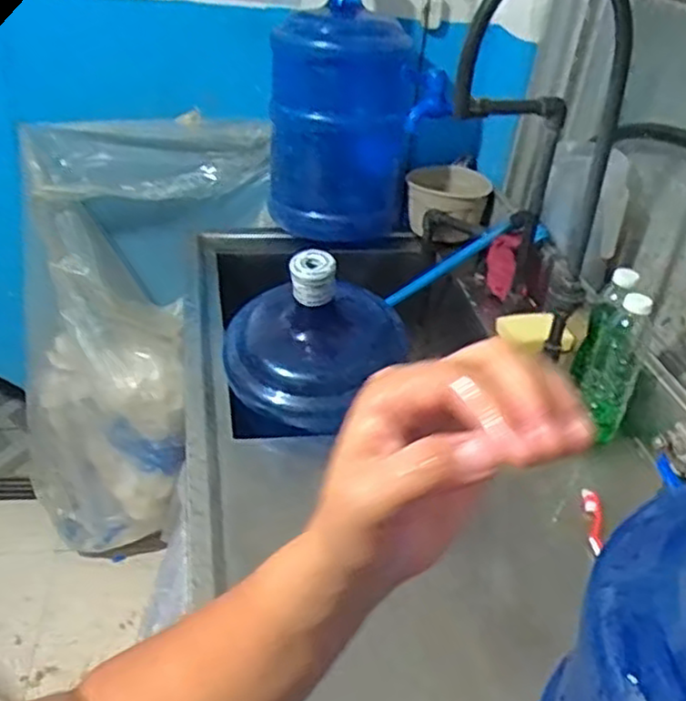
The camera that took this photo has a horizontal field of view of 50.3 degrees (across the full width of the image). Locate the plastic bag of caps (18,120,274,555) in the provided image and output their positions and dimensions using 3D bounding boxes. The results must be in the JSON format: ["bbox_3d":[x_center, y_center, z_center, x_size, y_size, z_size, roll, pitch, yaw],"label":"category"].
[{"bbox_3d":[-0.401,-0.020,1.663,0.596,0.966,0.293,-2,17,-15],"label":"plastic bag of caps"}]

